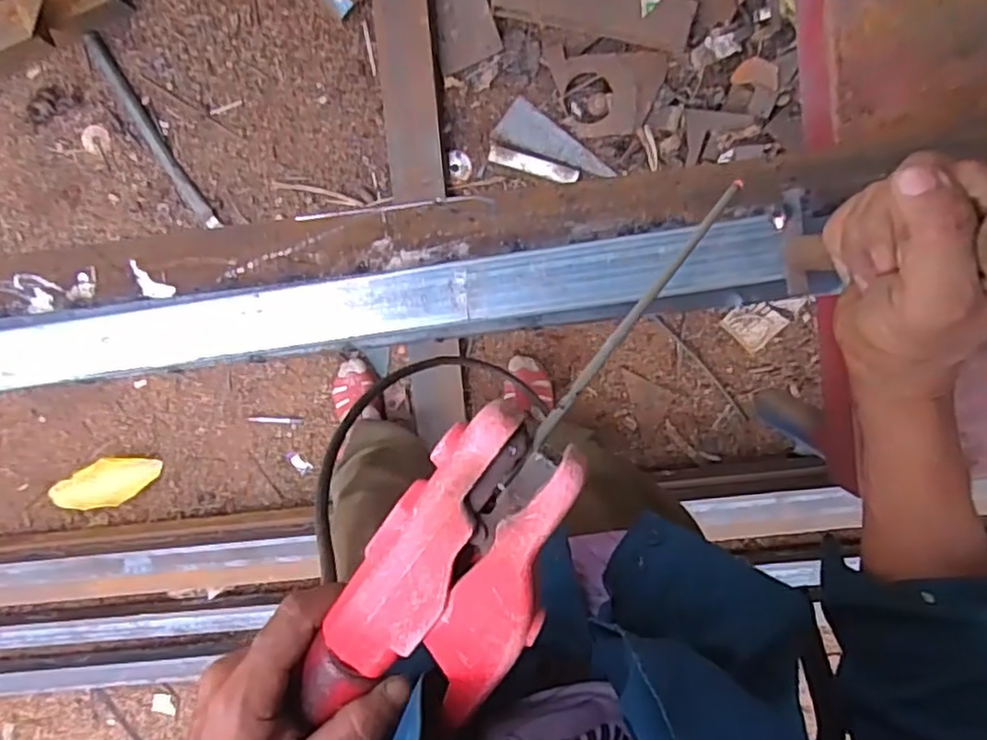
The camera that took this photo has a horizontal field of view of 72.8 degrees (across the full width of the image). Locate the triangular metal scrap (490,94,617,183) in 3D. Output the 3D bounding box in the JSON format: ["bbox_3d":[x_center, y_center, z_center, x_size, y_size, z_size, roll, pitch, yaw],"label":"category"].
[{"bbox_3d":[0.097,-0.394,1.240,0.217,0.041,0.118,38,98,-2],"label":"triangular metal scrap"}]

